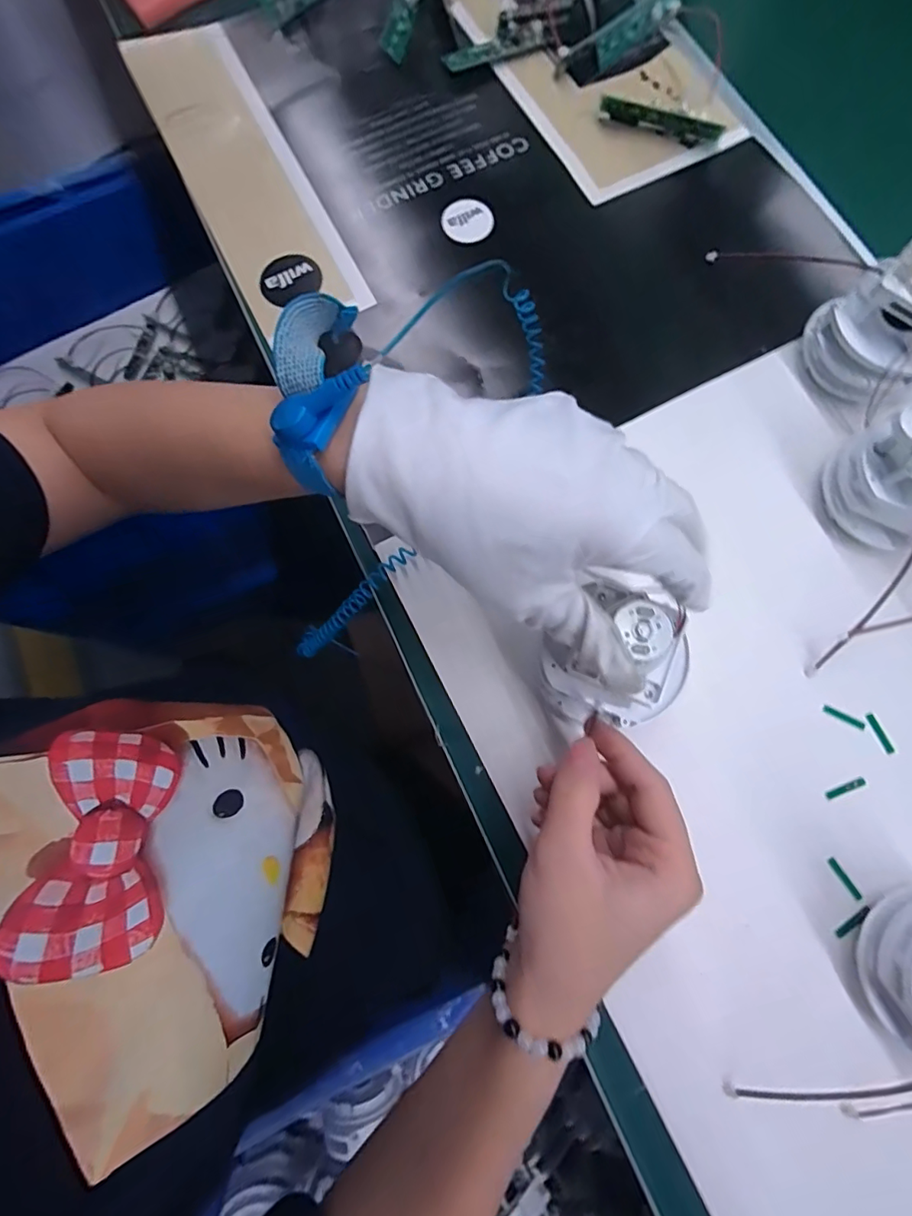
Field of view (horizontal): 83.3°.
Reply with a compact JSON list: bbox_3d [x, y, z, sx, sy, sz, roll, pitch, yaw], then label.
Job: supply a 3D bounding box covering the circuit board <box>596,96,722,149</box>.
[{"bbox_3d":[0.143,-0.340,0.360,0.085,0.017,0.010,20,79,6],"label":"circuit board"}]

